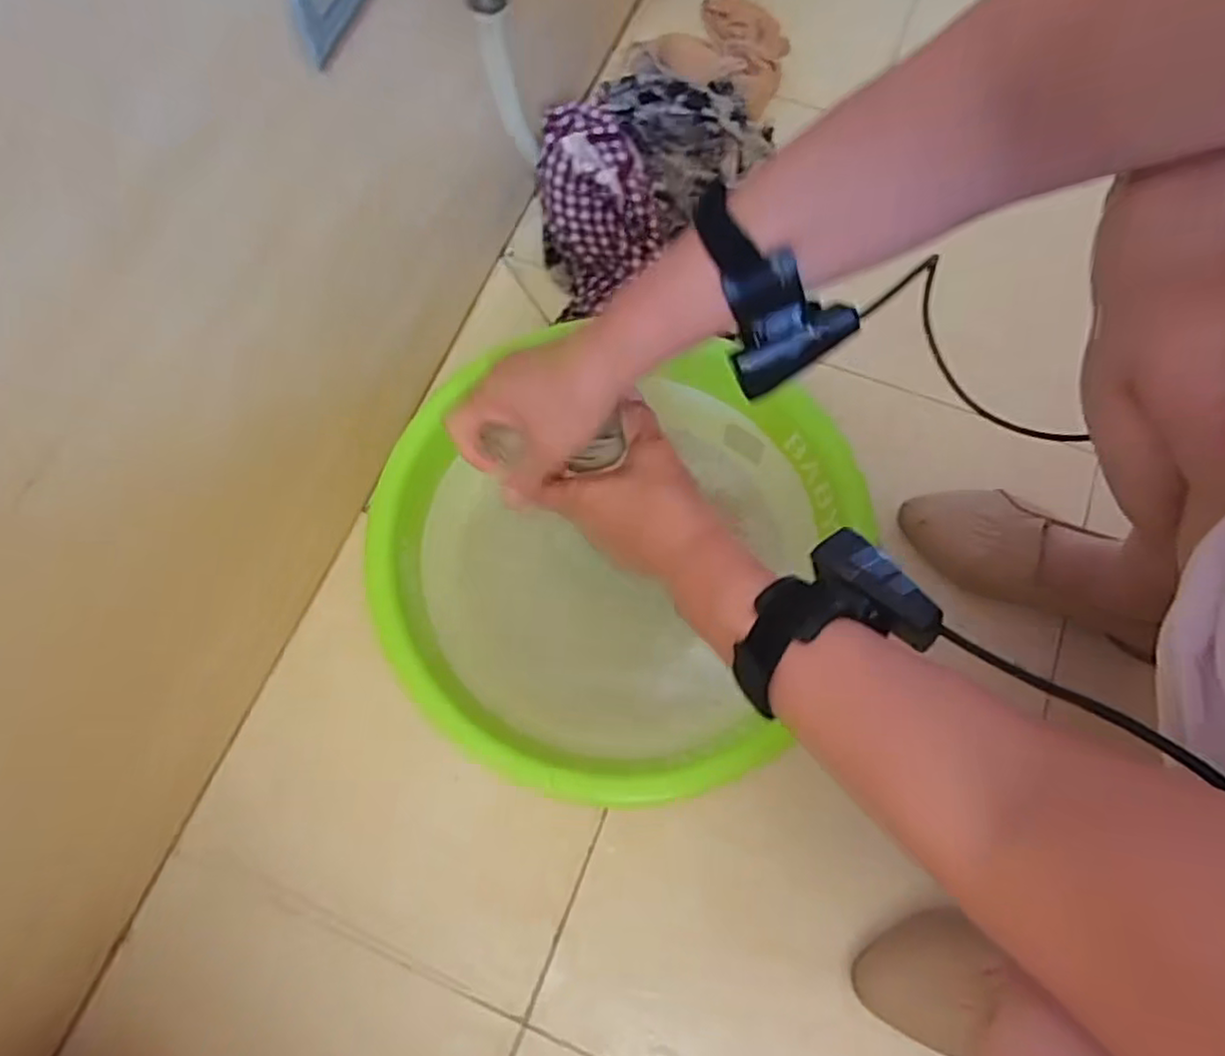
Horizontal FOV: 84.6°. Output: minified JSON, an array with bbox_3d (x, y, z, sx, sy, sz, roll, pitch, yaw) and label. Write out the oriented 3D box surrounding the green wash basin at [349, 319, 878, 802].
[{"bbox_3d":[-0.010,0.021,0.522,0.315,0.120,0.321,-1,72,2],"label":"green wash basin"}]

